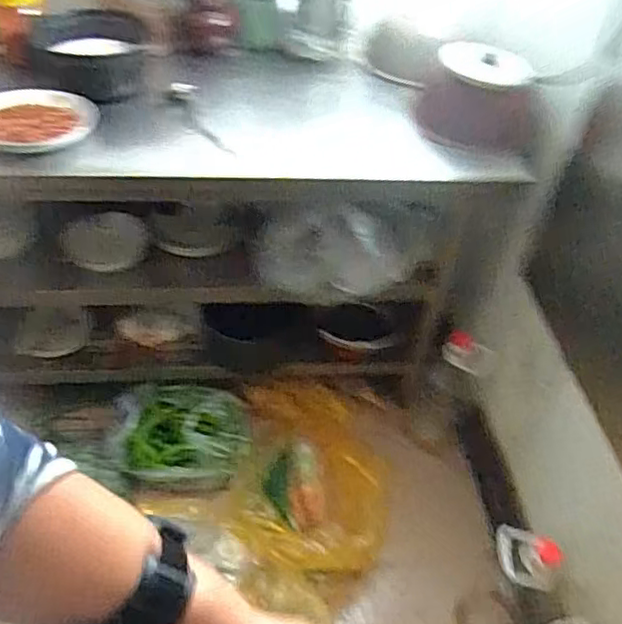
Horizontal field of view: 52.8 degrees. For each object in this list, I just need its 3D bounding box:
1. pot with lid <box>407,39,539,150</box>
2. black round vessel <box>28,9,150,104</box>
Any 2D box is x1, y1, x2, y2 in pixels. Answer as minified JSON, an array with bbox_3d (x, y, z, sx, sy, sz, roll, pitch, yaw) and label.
[{"bbox_3d":[0.336,-0.435,1.256,0.254,0.153,0.223,15,47,9],"label":"pot with lid"},{"bbox_3d":[-0.412,-0.487,1.169,0.200,0.099,0.245,-8,47,-13],"label":"black round vessel"}]

